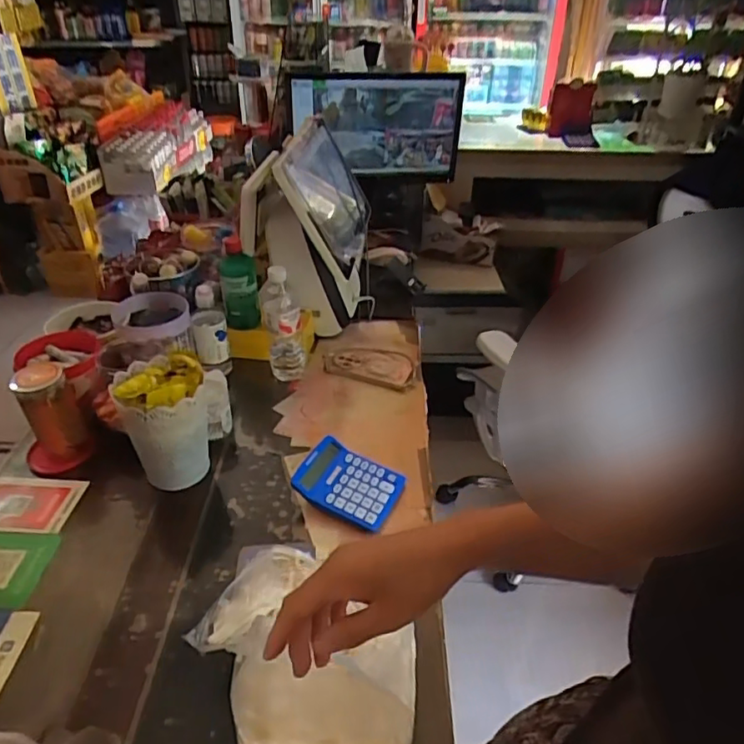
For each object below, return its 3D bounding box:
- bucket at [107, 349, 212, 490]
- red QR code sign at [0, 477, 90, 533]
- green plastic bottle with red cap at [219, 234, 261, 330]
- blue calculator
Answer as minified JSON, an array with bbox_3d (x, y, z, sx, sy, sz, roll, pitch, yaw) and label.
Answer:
[{"bbox_3d":[-0.308,0.083,0.886,0.123,0.183,0.124,-9,37,-13],"label":"bucket"},{"bbox_3d":[-0.519,0.197,0.878,0.151,0.008,0.100,1,37,3],"label":"red QR code sign"},{"bbox_3d":[-0.251,-0.167,1.111,0.068,0.171,0.051,-6,36,-9],"label":"green plastic bottle with red cap"},{"bbox_3d":[-0.033,0.165,0.876,0.146,0.039,0.114,16,38,20],"label":"blue calculator"}]

